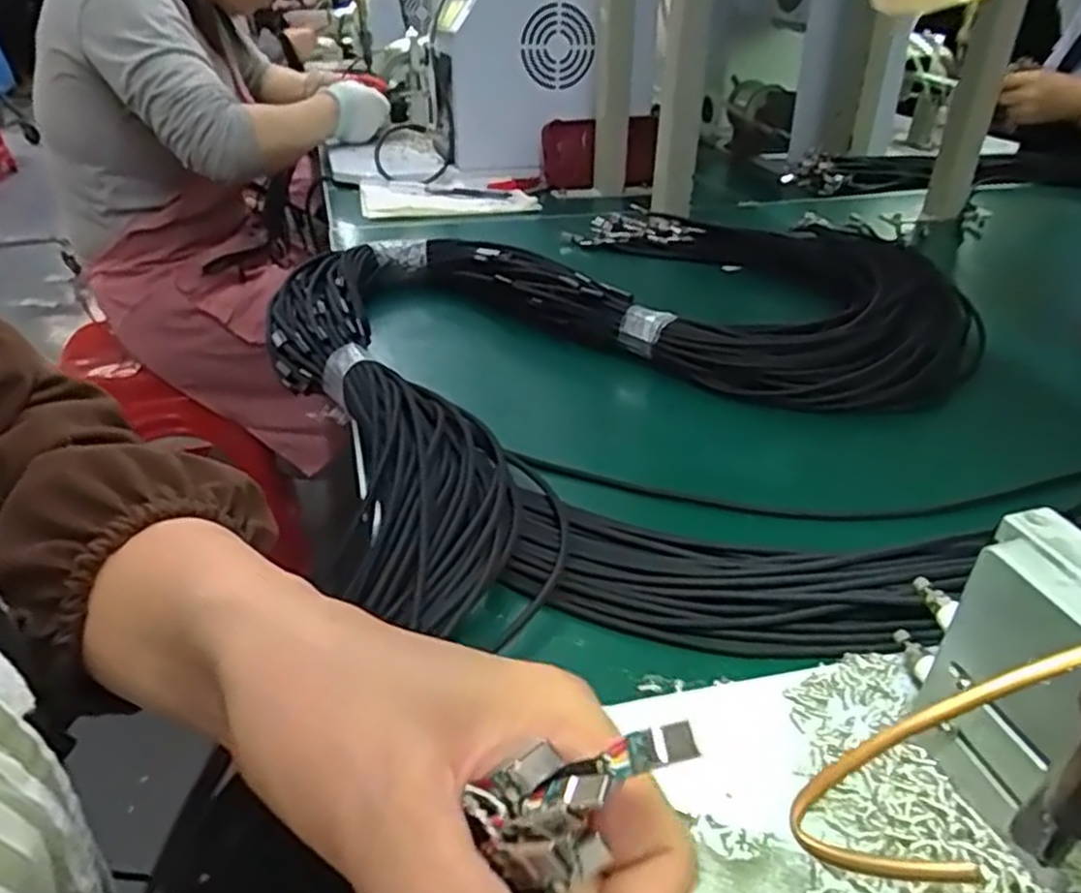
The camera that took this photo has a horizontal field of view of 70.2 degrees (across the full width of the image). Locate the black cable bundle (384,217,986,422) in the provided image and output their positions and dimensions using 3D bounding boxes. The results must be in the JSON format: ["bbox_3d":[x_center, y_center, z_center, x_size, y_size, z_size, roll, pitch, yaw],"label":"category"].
[{"bbox_3d":[0.121,-0.140,0.627,0.430,0.039,0.275,18,34,26],"label":"black cable bundle"}]

